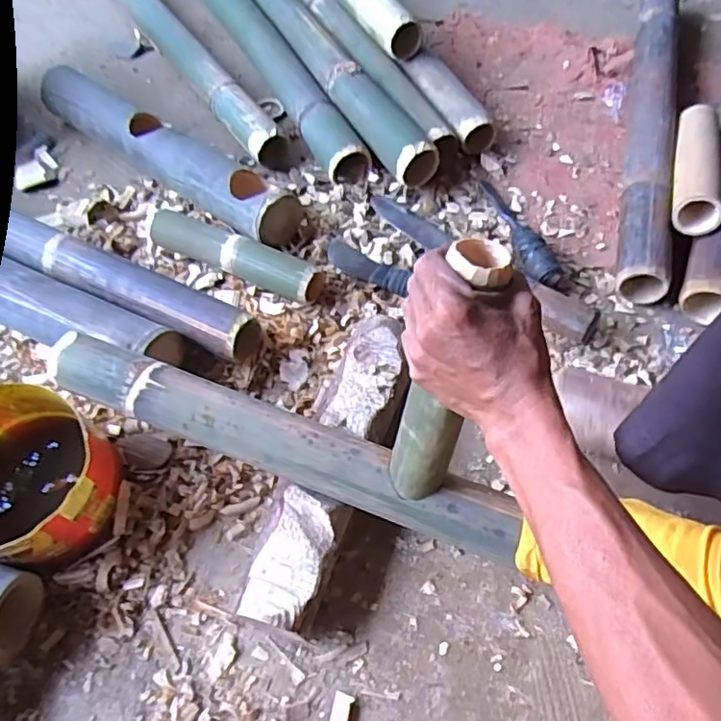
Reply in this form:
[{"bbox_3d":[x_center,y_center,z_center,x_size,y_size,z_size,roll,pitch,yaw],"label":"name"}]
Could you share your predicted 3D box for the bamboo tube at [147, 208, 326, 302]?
[{"bbox_3d":[-0.158,-0.127,0.700,0.242,0.038,0.048,22,62,16],"label":"bamboo tube"}]

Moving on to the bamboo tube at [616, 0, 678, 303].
[{"bbox_3d":[0.392,-0.347,0.795,0.062,0.063,0.634,12,60,10],"label":"bamboo tube"}]

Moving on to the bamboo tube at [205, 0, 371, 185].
[{"bbox_3d":[-0.151,-0.483,0.929,0.067,0.056,0.639,-24,60,-11],"label":"bamboo tube"}]

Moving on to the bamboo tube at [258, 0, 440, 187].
[{"bbox_3d":[-0.069,-0.478,0.914,0.069,0.071,0.662,-24,60,-12],"label":"bamboo tube"}]

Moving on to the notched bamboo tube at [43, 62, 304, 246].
[{"bbox_3d":[-0.259,-0.281,0.790,0.464,0.068,0.088,33,65,21],"label":"notched bamboo tube"}]

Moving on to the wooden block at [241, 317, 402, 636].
[{"bbox_3d":[-0.024,0.099,0.561,0.082,0.075,0.301,15,60,12],"label":"wooden block"}]

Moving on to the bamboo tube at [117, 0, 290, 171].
[{"bbox_3d":[-0.292,-0.500,0.944,0.056,0.057,0.670,-29,61,-15],"label":"bamboo tube"}]

